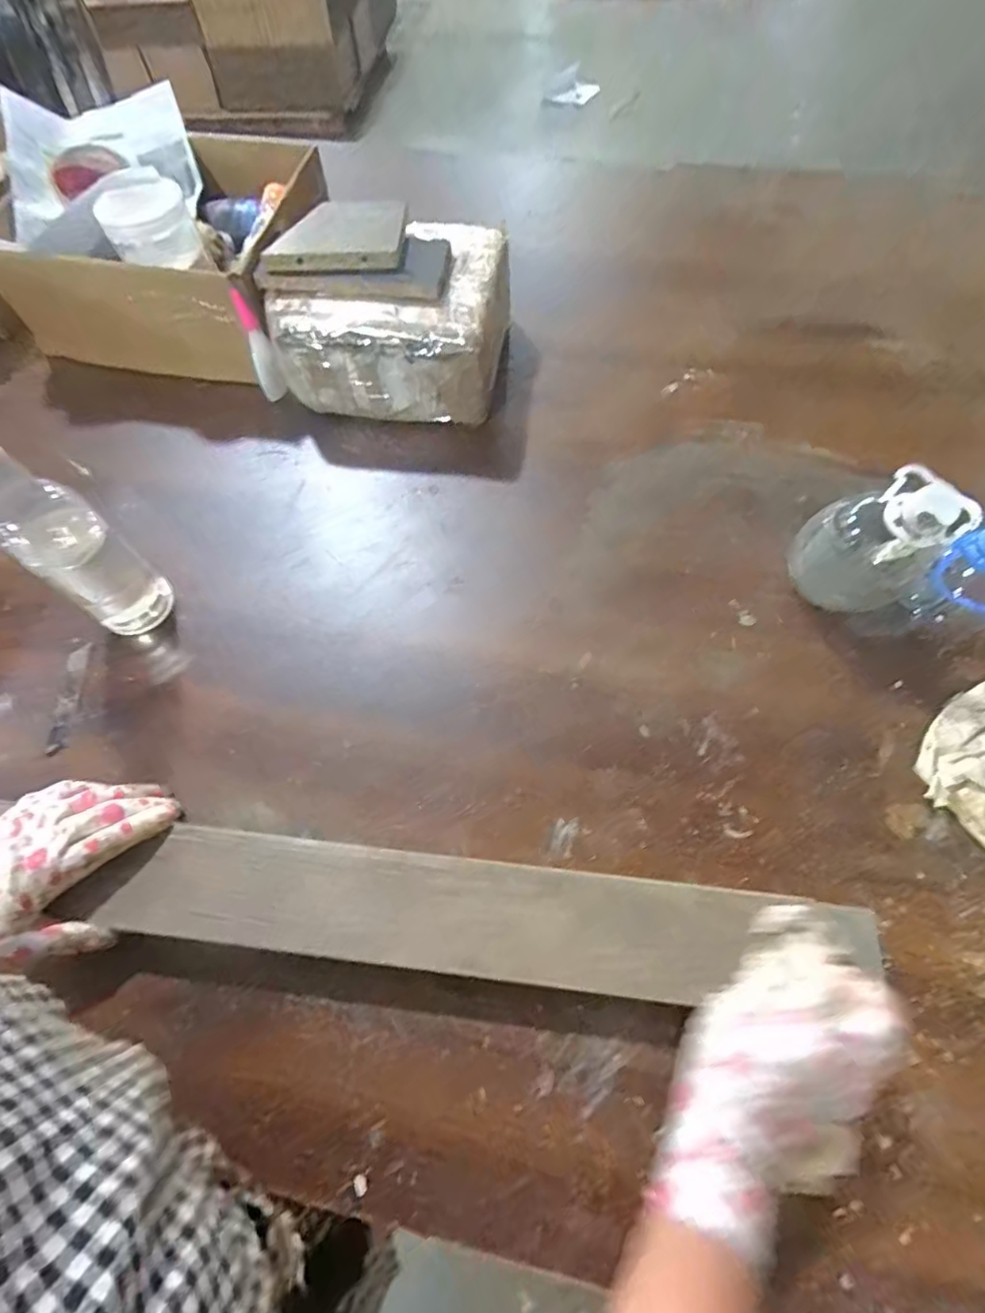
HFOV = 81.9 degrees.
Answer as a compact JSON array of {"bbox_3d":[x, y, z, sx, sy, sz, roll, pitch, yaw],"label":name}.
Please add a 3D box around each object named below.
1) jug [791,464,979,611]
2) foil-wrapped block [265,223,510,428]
[{"bbox_3d":[0.304,-0.093,0.455,0.088,0.133,0.084,-1,64,2],"label":"jug"},{"bbox_3d":[-0.106,-0.356,0.615,0.228,0.109,0.185,8,66,7],"label":"foil-wrapped block"}]

